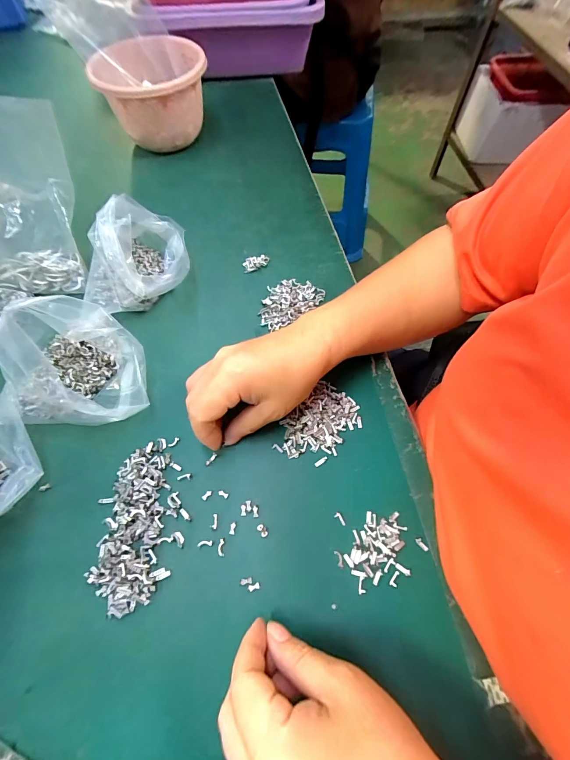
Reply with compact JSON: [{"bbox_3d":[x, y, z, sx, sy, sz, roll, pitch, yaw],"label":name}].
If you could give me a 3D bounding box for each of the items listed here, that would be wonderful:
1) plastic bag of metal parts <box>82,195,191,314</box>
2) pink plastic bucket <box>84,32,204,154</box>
[{"bbox_3d":[-0.153,-0.129,0.339,0.108,0.075,0.101,13,63,7],"label":"plastic bag of metal parts"},{"bbox_3d":[-0.172,-0.376,0.454,0.134,0.099,0.125,-13,63,-6],"label":"pink plastic bucket"}]

